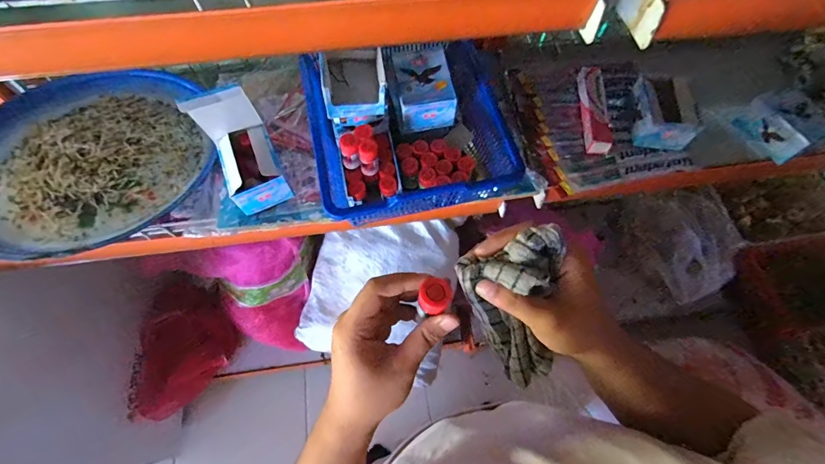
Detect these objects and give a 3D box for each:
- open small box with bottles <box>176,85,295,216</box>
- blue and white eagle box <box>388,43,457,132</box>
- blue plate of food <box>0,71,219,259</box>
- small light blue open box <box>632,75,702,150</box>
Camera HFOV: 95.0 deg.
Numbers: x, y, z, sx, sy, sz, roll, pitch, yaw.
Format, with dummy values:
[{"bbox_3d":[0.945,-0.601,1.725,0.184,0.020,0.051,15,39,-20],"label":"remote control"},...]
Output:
[{"bbox_3d":[-0.231,-0.111,0.509,0.075,0.138,0.112,-23,67,-11],"label":"open small box with bottles"},{"bbox_3d":[0.013,-0.206,0.546,0.080,0.060,0.097,-9,65,-5],"label":"blue and white eagle box"},{"bbox_3d":[-0.518,-0.136,0.601,0.363,0.073,0.351,0,65,0],"label":"blue plate of food"},{"bbox_3d":[0.390,-0.189,0.590,0.081,0.047,0.108,3,65,1],"label":"small light blue open box"}]

